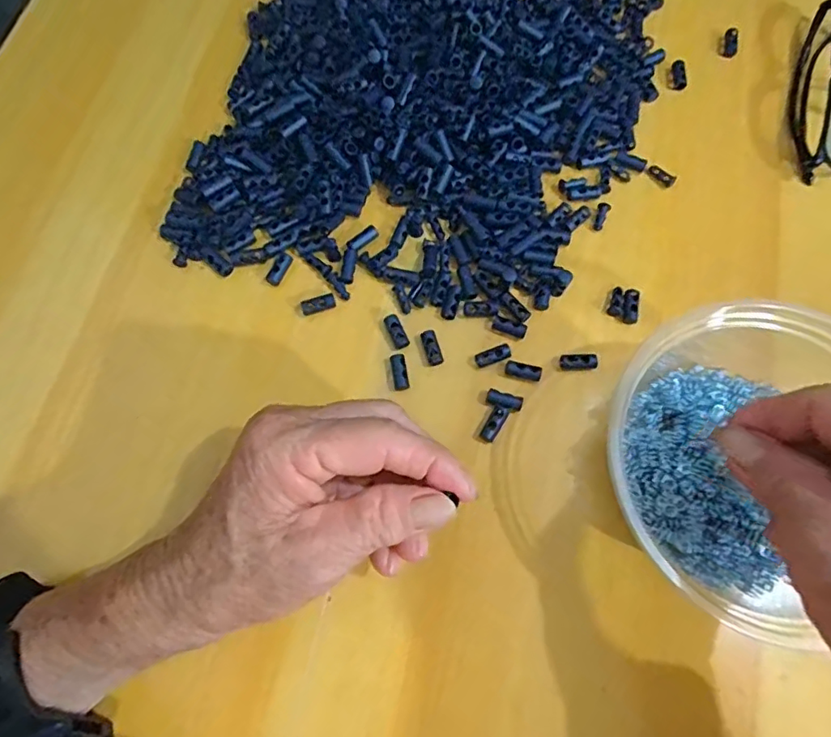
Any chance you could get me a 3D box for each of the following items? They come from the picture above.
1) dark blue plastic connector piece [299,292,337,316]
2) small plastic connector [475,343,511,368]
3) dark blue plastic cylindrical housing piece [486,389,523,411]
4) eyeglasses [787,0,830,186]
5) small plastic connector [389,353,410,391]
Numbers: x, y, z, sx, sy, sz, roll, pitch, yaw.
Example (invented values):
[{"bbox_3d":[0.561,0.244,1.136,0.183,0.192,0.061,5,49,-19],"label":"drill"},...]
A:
[{"bbox_3d":[-0.053,-0.035,0.299,0.019,0.004,0.009,-16,73,-6],"label":"dark blue plastic connector piece"},{"bbox_3d":[0.041,-0.007,0.291,0.019,0.004,0.008,-21,73,5],"label":"small plastic connector"},{"bbox_3d":[0.046,0.017,0.284,0.019,0.007,0.009,16,72,4],"label":"dark blue plastic cylindrical housing piece"},{"bbox_3d":[0.259,-0.174,0.340,0.038,0.022,0.130,16,72,4],"label":"eyeglasses"},{"bbox_3d":[-0.008,0.002,0.286,0.008,0.004,0.019,-10,73,-4],"label":"small plastic connector"}]

